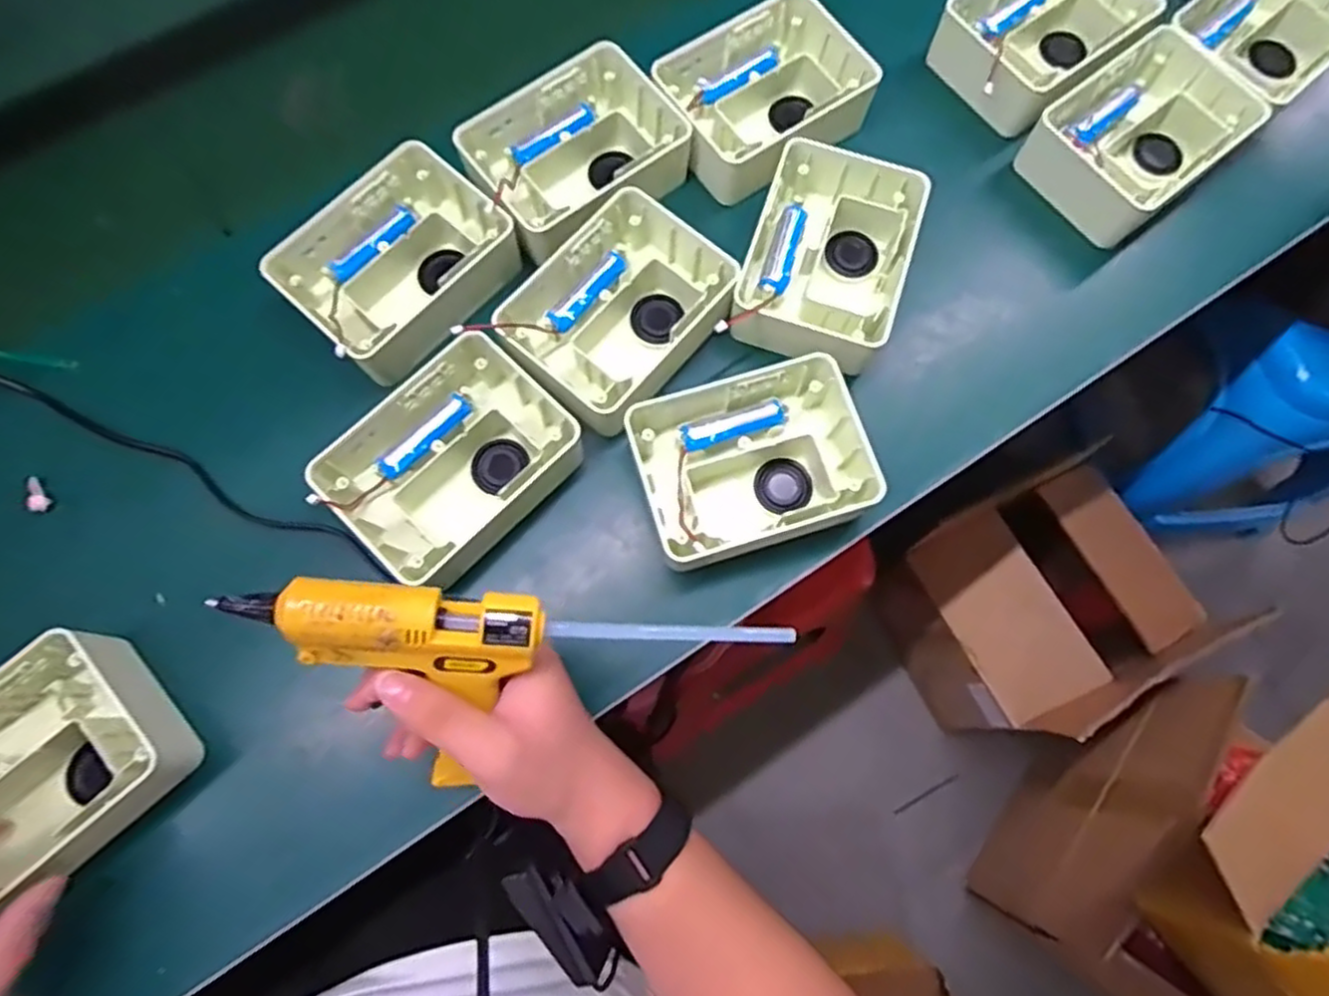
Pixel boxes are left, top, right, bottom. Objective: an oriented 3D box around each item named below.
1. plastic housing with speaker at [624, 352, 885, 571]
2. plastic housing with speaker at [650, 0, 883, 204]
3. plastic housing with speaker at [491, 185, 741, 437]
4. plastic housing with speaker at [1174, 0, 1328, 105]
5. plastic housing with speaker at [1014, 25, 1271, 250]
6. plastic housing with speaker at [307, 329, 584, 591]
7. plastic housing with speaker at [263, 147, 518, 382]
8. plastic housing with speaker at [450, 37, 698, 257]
[{"bbox_3d":[0.055,-0.022,0.466,0.146,0.050,0.109,-19,74,-5],"label":"plastic housing with speaker"},{"bbox_3d":[0.076,-0.301,0.538,0.159,0.044,0.113,-34,76,-9],"label":"plastic housing with speaker"},{"bbox_3d":[-0.030,-0.126,0.490,0.111,0.045,0.153,39,77,11],"label":"plastic housing with speaker"},{"bbox_3d":[0.469,-0.364,0.562,0.137,0.045,0.108,-40,77,-11],"label":"plastic housing with speaker"},{"bbox_3d":[0.358,-0.272,0.538,0.148,0.044,0.108,-37,76,-10],"label":"plastic housing with speaker"},{"bbox_3d":[-0.135,-0.019,0.465,0.111,0.060,0.146,43,78,12],"label":"plastic housing with speaker"},{"bbox_3d":[-0.186,-0.158,0.501,0.117,0.058,0.156,40,77,12],"label":"plastic housing with speaker"},{"bbox_3d":[-0.064,-0.248,0.521,0.147,0.048,0.120,-36,76,-10],"label":"plastic housing with speaker"}]

